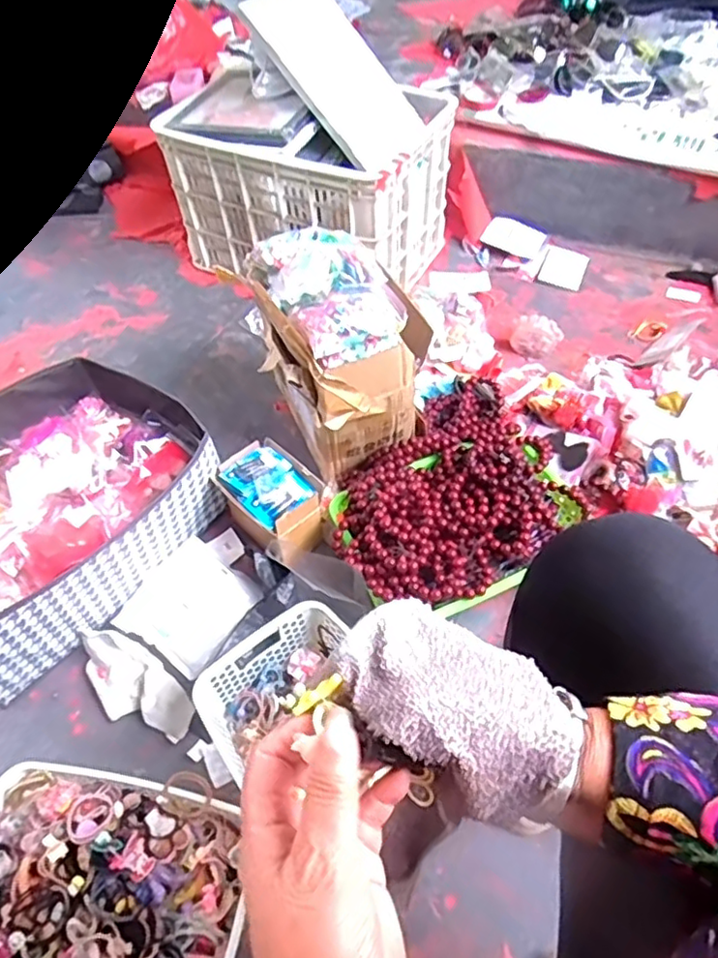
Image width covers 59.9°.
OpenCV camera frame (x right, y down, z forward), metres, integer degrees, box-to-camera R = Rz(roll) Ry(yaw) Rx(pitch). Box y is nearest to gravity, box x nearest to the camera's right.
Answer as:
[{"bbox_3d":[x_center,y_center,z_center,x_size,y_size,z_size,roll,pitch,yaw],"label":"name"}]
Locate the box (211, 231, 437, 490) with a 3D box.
[{"bbox_3d":[-0.038,-0.173,0.948,0.189,0.318,0.245,-33,59,-21],"label":"box"}]

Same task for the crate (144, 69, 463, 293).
[{"bbox_3d":[-0.096,-0.606,1.303,0.493,0.309,0.350,22,57,18],"label":"crate"}]

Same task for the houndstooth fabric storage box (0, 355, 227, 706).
[{"bbox_3d":[-0.440,0.044,0.897,0.361,0.165,0.409,30,60,22],"label":"houndstooth fabric storage box"}]

